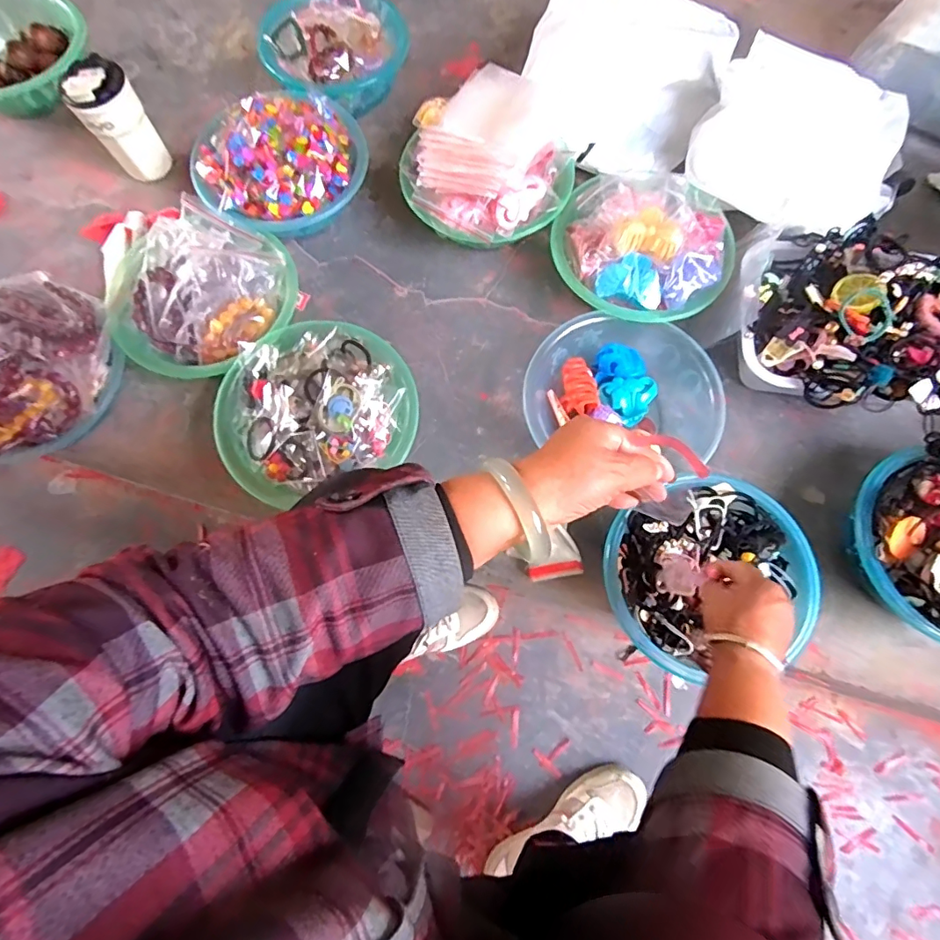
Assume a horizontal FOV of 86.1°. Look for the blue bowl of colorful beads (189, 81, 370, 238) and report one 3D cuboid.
[{"bbox_3d":[-0.262,-0.428,0.726,0.230,0.119,0.185,-22,75,-6],"label":"blue bowl of colorful beads"}]

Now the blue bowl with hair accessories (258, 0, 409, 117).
[{"bbox_3d":[-0.212,-0.665,0.804,0.222,0.100,0.189,-43,78,-12],"label":"blue bowl with hair accessories"}]

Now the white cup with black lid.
[{"bbox_3d":[-0.506,-0.503,0.730,0.084,0.138,0.090,-35,76,-10],"label":"white cup with black lid"}]

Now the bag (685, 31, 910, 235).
[{"bbox_3d":[0.473,-0.467,0.718,0.282,0.080,0.226,28,78,8],"label":"bag"}]

